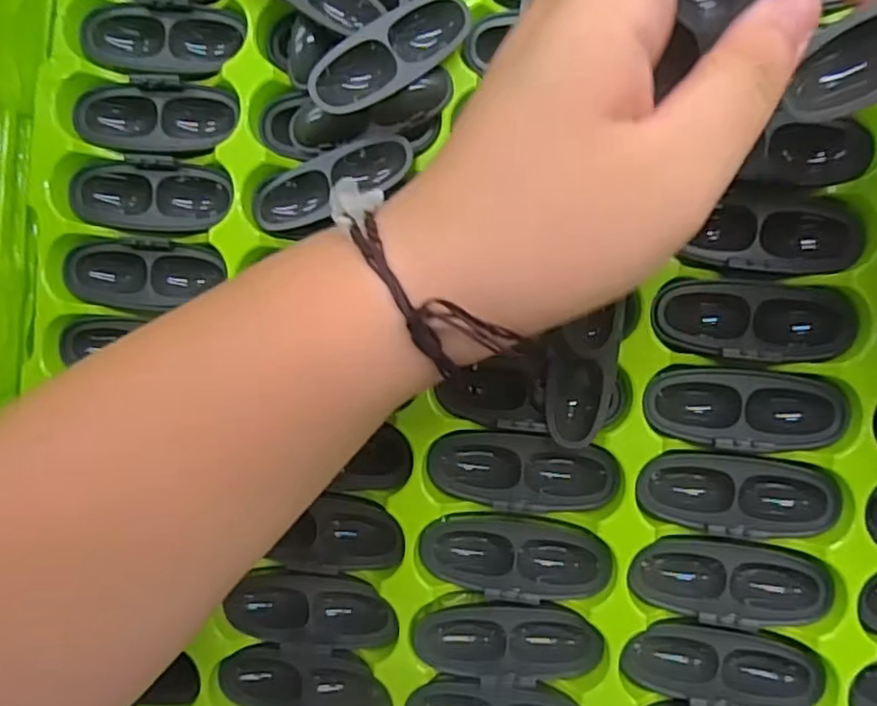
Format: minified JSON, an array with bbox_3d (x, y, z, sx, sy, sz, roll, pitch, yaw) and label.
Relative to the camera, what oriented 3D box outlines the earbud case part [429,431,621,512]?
[{"bbox_3d":[0.031,0.044,0.245,0.067,0.011,0.027,3,90,6],"label":"earbud case part"}]

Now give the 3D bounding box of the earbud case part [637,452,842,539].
[{"bbox_3d":[0.106,0.050,0.236,0.067,0.010,0.027,3,90,6],"label":"earbud case part"}]

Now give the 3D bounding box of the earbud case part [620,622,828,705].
[{"bbox_3d":[0.101,0.112,0.237,0.068,0.008,0.029,4,90,6],"label":"earbud case part"}]

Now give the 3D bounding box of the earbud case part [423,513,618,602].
[{"bbox_3d":[0.028,0.076,0.249,0.068,0.010,0.030,8,90,6],"label":"earbud case part"}]

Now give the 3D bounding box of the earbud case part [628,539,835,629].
[{"bbox_3d":[0.103,0.082,0.236,0.067,0.010,0.028,3,90,6],"label":"earbud case part"}]

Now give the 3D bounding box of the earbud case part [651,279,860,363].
[{"bbox_3d":[0.110,-0.012,0.233,0.066,0.007,0.027,3,90,6],"label":"earbud case part"}]

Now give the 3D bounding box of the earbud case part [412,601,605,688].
[{"bbox_3d":[0.026,0.106,0.246,0.067,0.011,0.029,3,90,6],"label":"earbud case part"}]

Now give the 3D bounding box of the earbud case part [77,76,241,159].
[{"bbox_3d":[-0.111,-0.091,0.259,0.063,0.008,0.028,1,90,6],"label":"earbud case part"}]

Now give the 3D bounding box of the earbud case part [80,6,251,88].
[{"bbox_3d":[-0.108,-0.119,0.259,0.063,0.009,0.033,7,90,6],"label":"earbud case part"}]

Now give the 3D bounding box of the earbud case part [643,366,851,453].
[{"bbox_3d":[0.109,0.020,0.236,0.067,0.008,0.028,3,90,6],"label":"earbud case part"}]

